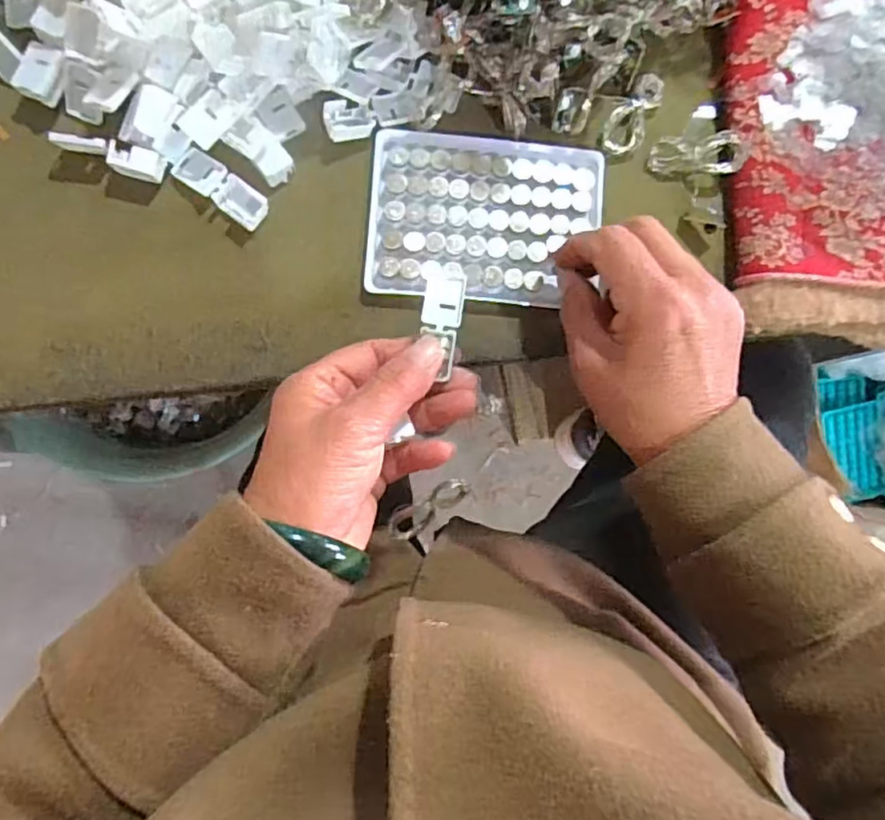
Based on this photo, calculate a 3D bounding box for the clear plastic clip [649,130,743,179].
[{"bbox_3d":[0.144,-0.146,0.365,0.050,0.008,0.024,-3,90,7],"label":"clear plastic clip"}]

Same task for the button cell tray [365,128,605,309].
[{"bbox_3d":[0.024,-0.106,0.354,0.126,0.010,0.090,4,89,-5],"label":"button cell tray"}]

